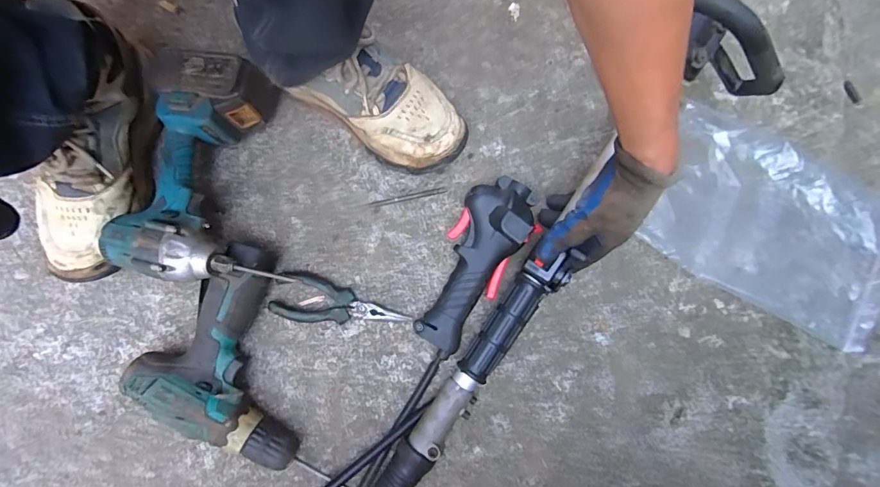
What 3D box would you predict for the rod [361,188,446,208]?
[{"bbox_3d":[-0.042,-0.056,0.536,0.101,0.004,0.007,-13,80,-4],"label":"rod"}]

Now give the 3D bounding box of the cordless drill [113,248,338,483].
[{"bbox_3d":[-0.236,0.140,0.468,0.153,0.060,0.244,-19,83,-11],"label":"cordless drill"}]

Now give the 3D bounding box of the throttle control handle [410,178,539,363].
[{"bbox_3d":[0.032,0.021,0.499,0.083,0.059,0.205,35,80,4],"label":"throttle control handle"}]

